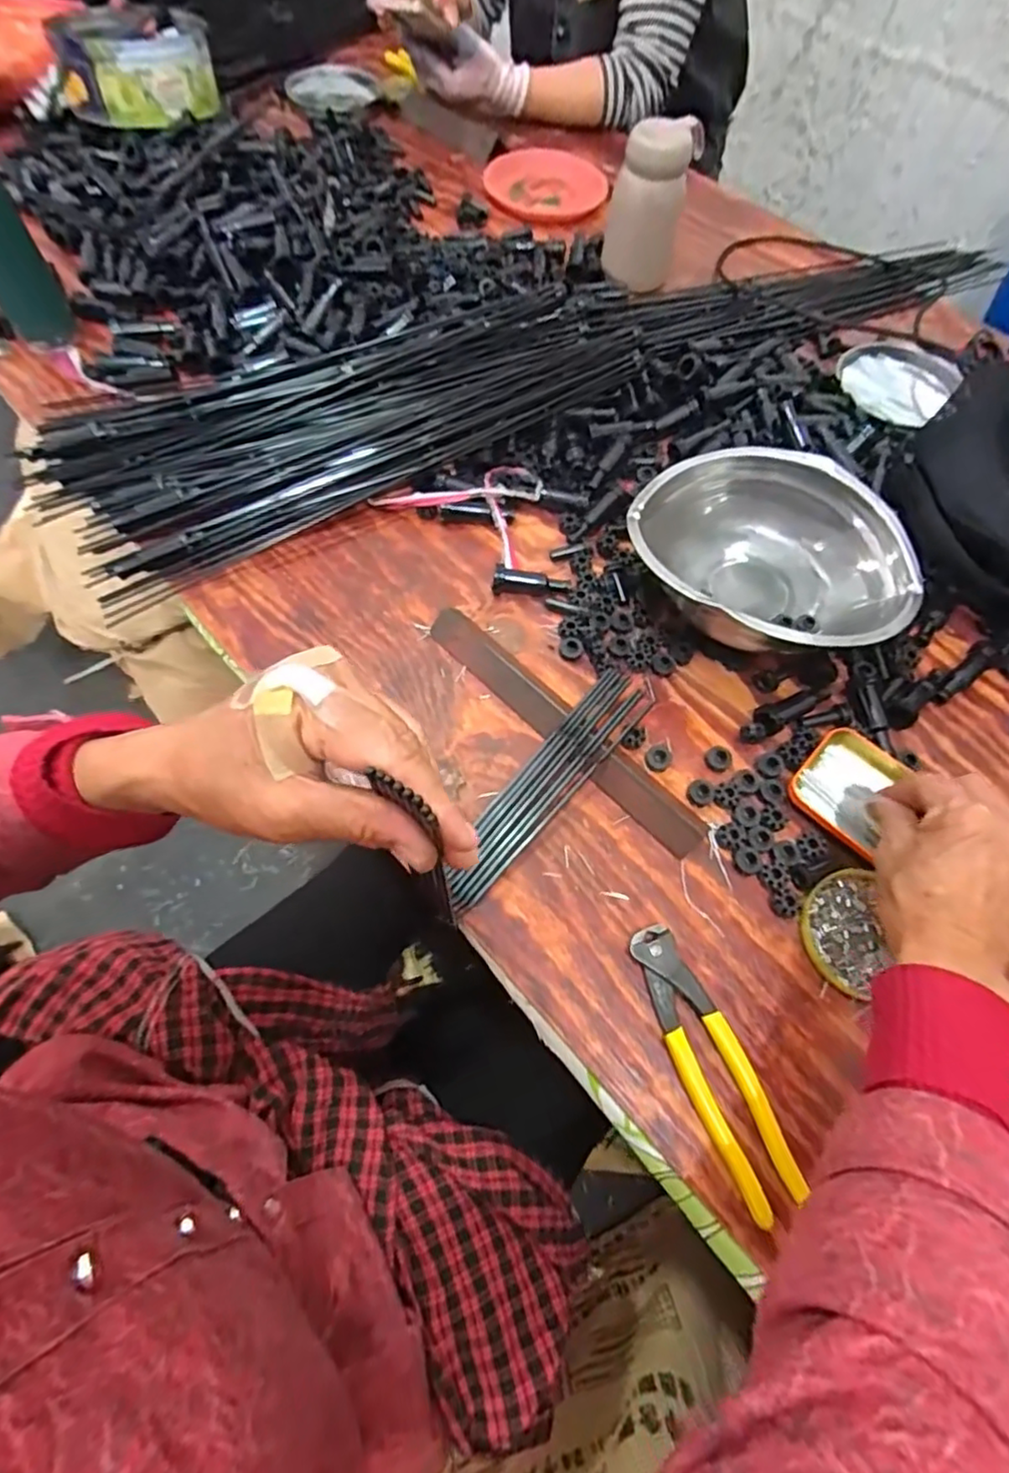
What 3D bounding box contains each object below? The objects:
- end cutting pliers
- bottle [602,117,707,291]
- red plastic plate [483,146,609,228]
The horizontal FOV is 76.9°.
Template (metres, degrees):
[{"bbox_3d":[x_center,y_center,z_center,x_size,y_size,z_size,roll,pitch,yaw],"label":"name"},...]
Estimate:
[{"bbox_3d":[0.123,0.192,0.379,0.037,0.025,0.159,-18,66,-11],"label":"end cutting pliers"},{"bbox_3d":[0.168,-0.621,0.740,0.081,0.135,0.073,23,65,8],"label":"bottle"},{"bbox_3d":[0.055,-0.739,0.857,0.161,0.017,0.180,-2,64,-4],"label":"red plastic plate"}]

